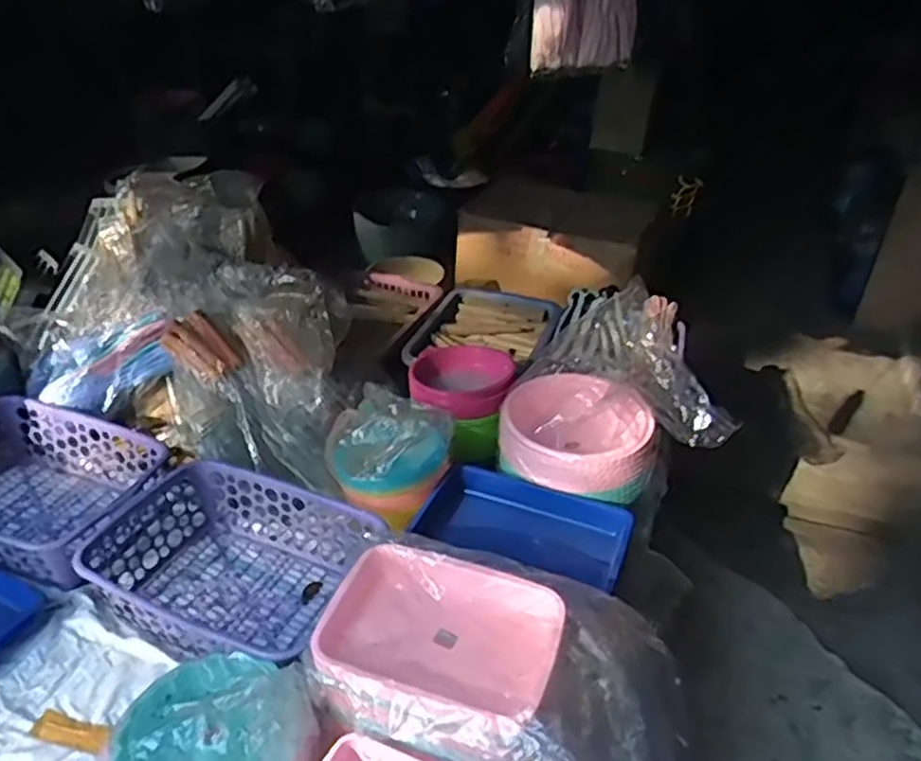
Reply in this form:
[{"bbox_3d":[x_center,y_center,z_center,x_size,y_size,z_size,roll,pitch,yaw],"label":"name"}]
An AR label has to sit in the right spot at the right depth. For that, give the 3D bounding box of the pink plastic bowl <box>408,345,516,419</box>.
[{"bbox_3d":[-0.001,0.003,1.504,0.206,0.095,0.162,7,32,7],"label":"pink plastic bowl"}]

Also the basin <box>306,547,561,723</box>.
[{"bbox_3d":[-0.027,0.331,0.977,0.306,0.067,0.230,13,33,17],"label":"basin"}]

